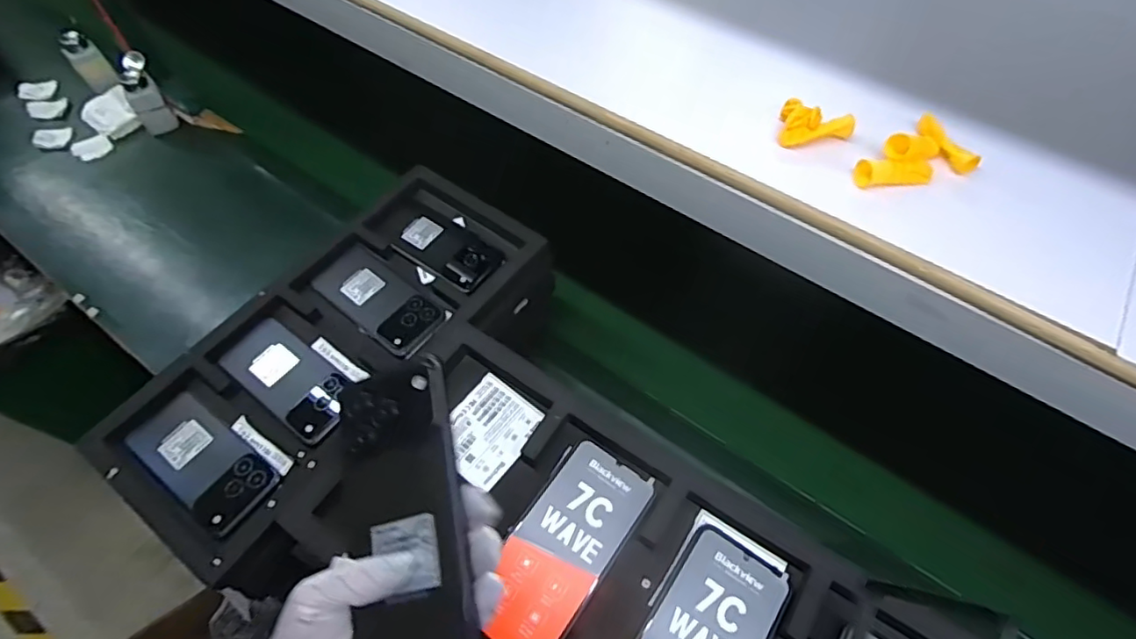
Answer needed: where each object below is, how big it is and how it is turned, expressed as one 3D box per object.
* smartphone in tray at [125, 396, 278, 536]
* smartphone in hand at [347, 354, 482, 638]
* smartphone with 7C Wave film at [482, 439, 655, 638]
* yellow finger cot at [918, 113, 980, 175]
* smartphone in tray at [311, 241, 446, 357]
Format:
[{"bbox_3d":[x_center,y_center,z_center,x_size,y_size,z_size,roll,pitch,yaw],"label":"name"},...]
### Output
[{"bbox_3d":[-0.359,0.138,0.569,0.155,0.011,0.075,33,63,18],"label":"smartphone in tray"},{"bbox_3d":[-0.090,0.106,0.319,0.073,0.015,0.161,-20,69,17],"label":"smartphone in hand"},{"bbox_3d":[-0.005,0.172,0.438,0.074,0.011,0.158,32,62,18],"label":"smartphone with 7C Wave film"},{"bbox_3d":[0.297,-0.138,0.454,0.012,0.015,0.062,-16,59,-11],"label":"yellow finger cot"},{"bbox_3d":[-0.221,-0.026,0.671,0.174,0.012,0.079,35,64,19],"label":"smartphone in tray"}]

